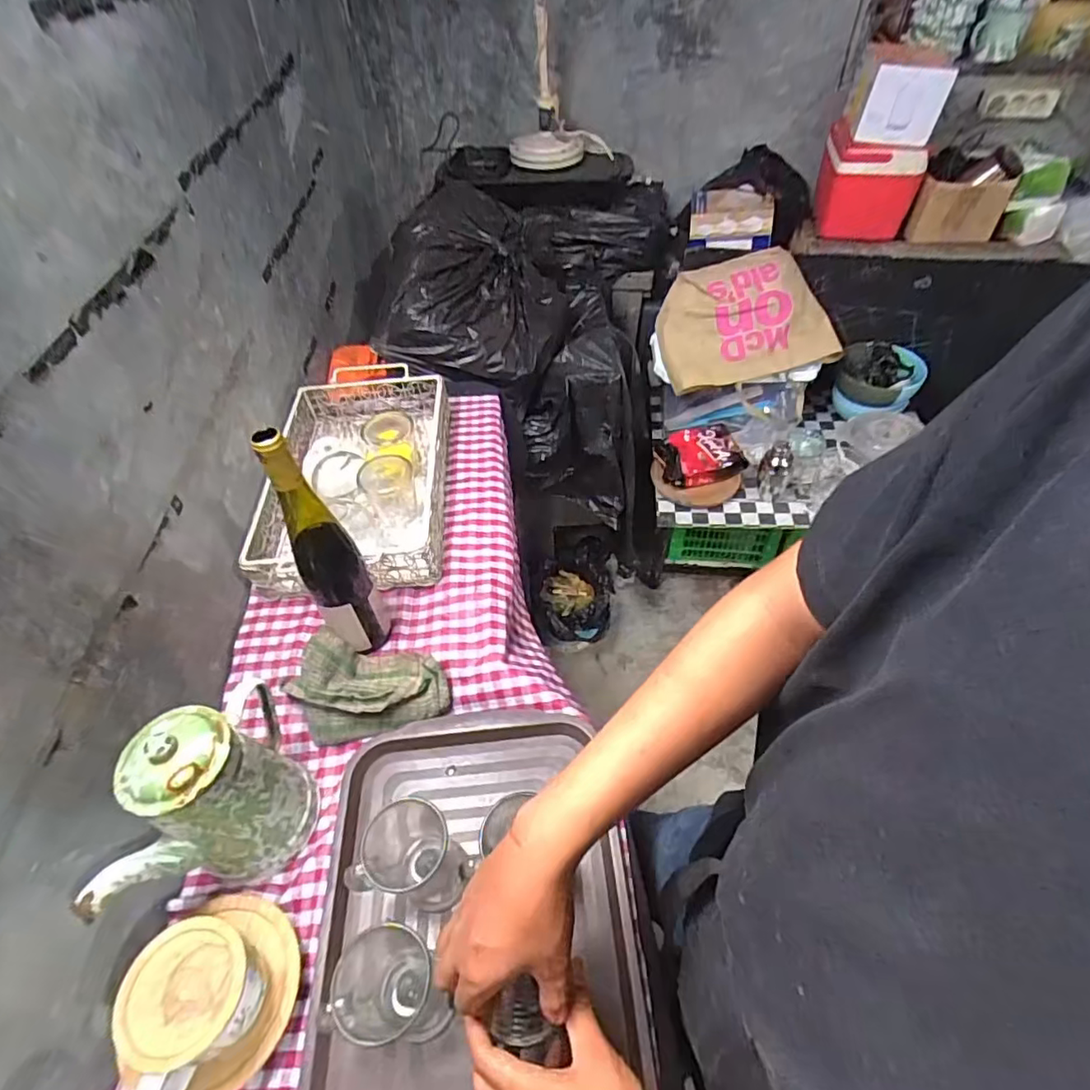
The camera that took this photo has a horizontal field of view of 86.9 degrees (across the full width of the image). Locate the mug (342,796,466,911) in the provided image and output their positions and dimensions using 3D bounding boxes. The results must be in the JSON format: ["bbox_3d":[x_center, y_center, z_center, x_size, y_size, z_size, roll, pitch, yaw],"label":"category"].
[{"bbox_3d":[-0.127,0.302,0.570,0.079,0.127,0.085,1,49,5],"label":"mug"}]

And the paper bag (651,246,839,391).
[{"bbox_3d":[0.460,-0.546,1.394,0.406,0.192,0.247,-14,49,-8],"label":"paper bag"}]

